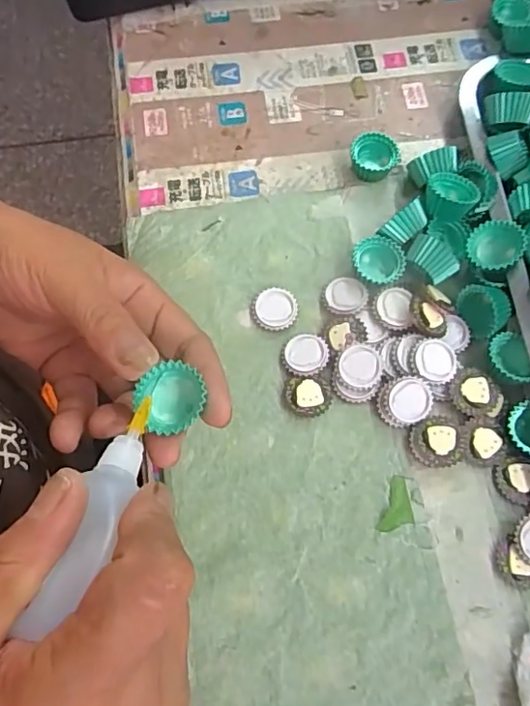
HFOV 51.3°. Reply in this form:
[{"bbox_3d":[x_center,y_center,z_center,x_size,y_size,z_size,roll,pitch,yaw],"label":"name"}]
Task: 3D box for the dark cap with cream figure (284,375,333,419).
[{"bbox_3d":[0.026,0.026,0.325,0.027,0.006,0.023,2,71,1],"label":"dark cap with cream figure"}]

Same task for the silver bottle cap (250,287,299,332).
[{"bbox_3d":[0.006,-0.027,0.343,0.028,0.006,0.027,0,71,0],"label":"silver bottle cap"}]

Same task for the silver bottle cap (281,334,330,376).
[{"bbox_3d":[0.025,0.001,0.331,0.027,0.004,0.026,0,71,0],"label":"silver bottle cap"}]

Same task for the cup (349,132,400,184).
[{"bbox_3d":[0.073,-0.130,0.373,0.032,0.016,0.033,0,71,0],"label":"cup"}]

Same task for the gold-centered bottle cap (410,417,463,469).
[{"bbox_3d":[0.099,0.051,0.315,0.029,0.012,0.027,0,71,0],"label":"gold-centered bottle cap"}]

